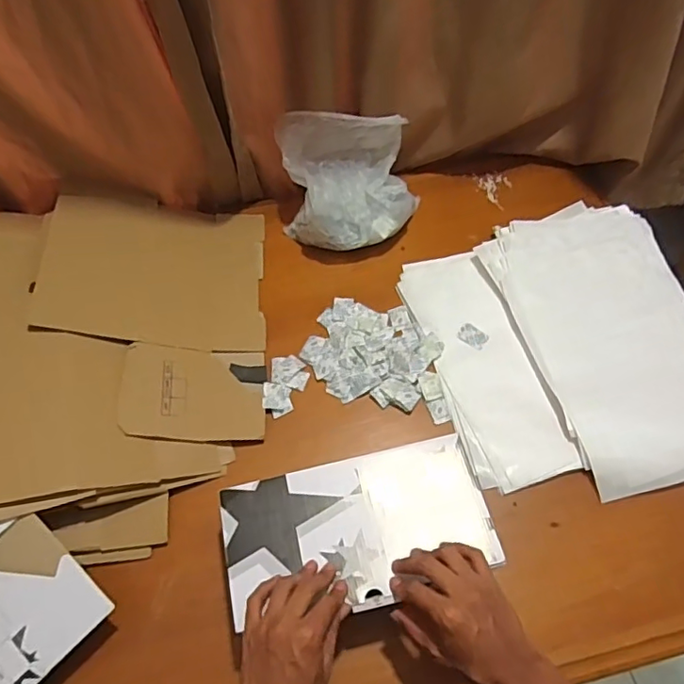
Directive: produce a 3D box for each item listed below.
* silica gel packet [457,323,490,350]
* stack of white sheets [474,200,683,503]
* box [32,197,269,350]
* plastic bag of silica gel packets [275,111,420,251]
[{"bbox_3d":[0.190,-0.008,0.810,0.043,0.005,0.031,38,65,21],"label":"silica gel packet"},{"bbox_3d":[0.391,-0.017,0.796,0.269,0.037,0.430,-13,59,-9],"label":"stack of white sheets"},{"bbox_3d":[-0.268,-0.111,0.826,0.299,0.024,0.259,7,57,-20],"label":"box"},{"bbox_3d":[0.016,-0.245,0.856,0.207,0.176,0.155,-8,58,-6],"label":"plastic bag of silica gel packets"}]

